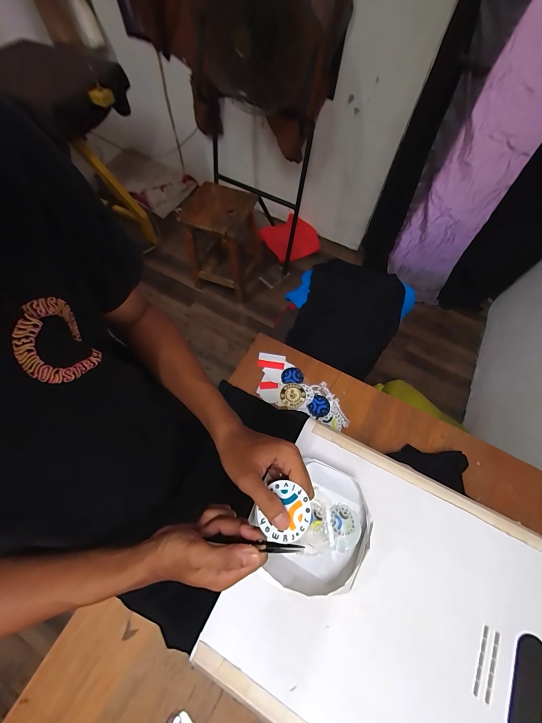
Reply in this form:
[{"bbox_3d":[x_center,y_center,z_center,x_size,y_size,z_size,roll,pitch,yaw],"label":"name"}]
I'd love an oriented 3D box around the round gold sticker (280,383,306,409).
[{"bbox_3d":[0.056,0.087,0.747,0.062,0.005,0.064,0,64,0],"label":"round gold sticker"}]

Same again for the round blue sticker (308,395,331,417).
[{"bbox_3d":[0.123,0.113,0.738,0.048,0.005,0.054,34,69,16],"label":"round blue sticker"}]

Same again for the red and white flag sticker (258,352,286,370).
[{"bbox_3d":[0.001,0.000,0.789,0.072,0.004,0.042,11,72,4],"label":"red and white flag sticker"}]

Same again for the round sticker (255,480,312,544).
[{"bbox_3d":[0.014,0.160,0.310,0.053,0.004,0.056,-8,62,16],"label":"round sticker"}]

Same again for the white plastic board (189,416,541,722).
[{"bbox_3d":[0.203,0.370,0.432,0.494,0.022,0.395,27,67,13],"label":"white plastic board"}]

